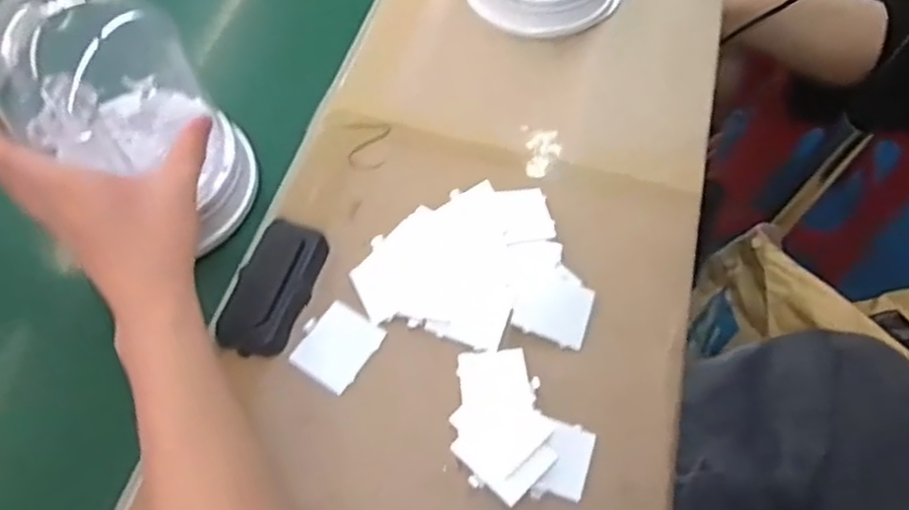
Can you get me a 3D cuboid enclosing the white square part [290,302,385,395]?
[{"bbox_3d":[-0.085,0.065,0.494,0.051,0.004,0.057,32,63,14],"label":"white square part"}]

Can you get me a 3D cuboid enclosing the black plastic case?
[{"bbox_3d":[-0.132,0.022,0.502,0.049,0.023,0.106,14,60,4],"label":"black plastic case"}]

